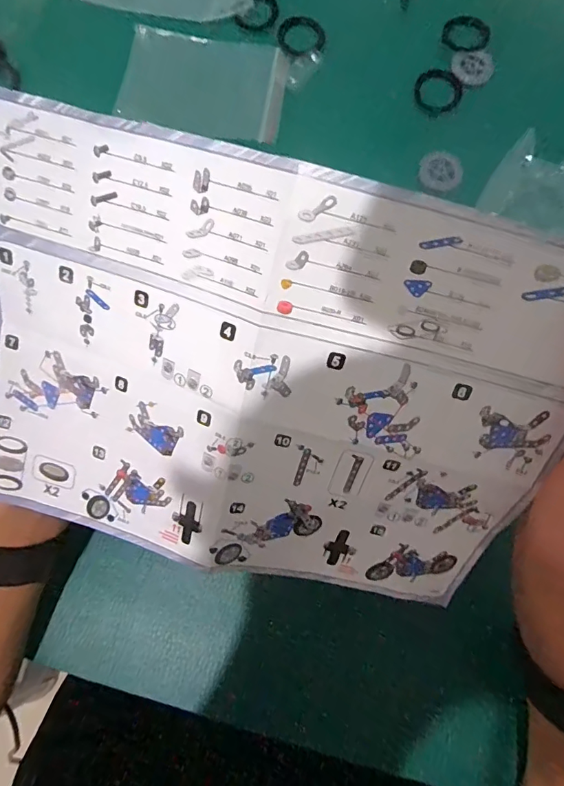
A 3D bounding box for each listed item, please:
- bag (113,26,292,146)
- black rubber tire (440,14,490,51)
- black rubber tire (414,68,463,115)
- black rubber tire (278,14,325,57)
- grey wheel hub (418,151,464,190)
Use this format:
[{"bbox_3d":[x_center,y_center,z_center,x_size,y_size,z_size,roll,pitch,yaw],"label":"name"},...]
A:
[{"bbox_3d":[-0.061,-0.243,0.359,0.125,0.004,0.083,11,83,-1],"label":"bag"},{"bbox_3d":[0.150,-0.292,0.368,0.039,0.004,0.036,5,79,2],"label":"black rubber tire"},{"bbox_3d":[0.124,-0.239,0.361,0.037,0.005,0.040,0,78,1],"label":"black rubber tire"},{"bbox_3d":[0.016,-0.292,0.371,0.037,0.004,0.042,-28,79,-4],"label":"black rubber tire"},{"bbox_3d":[0.122,-0.170,0.348,0.032,0.004,0.032,8,79,3],"label":"grey wheel hub"}]

